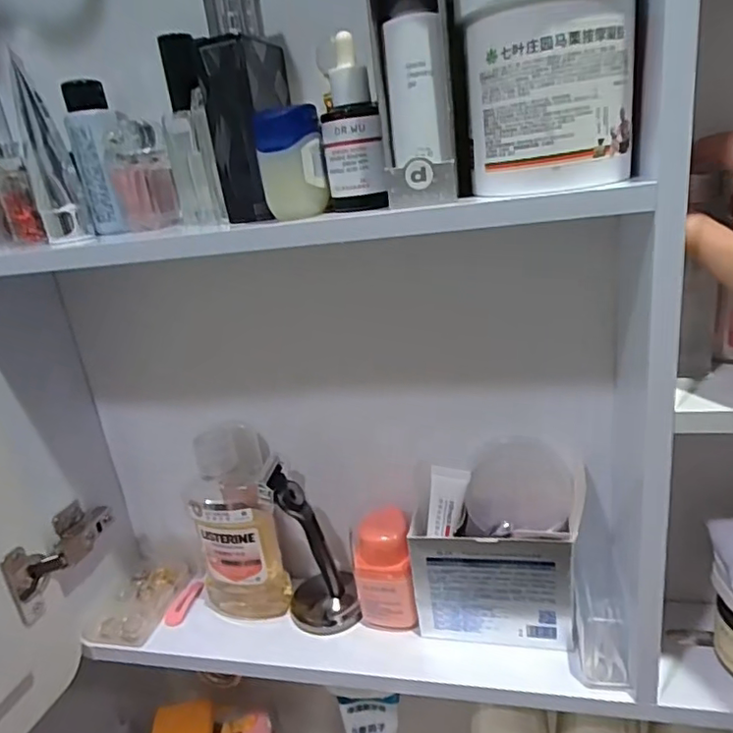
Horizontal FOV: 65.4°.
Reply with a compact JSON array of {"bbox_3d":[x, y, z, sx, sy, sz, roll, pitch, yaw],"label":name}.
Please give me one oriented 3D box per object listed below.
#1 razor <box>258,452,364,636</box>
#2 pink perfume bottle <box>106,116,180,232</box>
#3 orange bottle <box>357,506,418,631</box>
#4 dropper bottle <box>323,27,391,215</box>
[{"bbox_3d":[-0.046,0.152,0.493,0.063,0.153,0.067,-10,20,-6],"label":"razor"},{"bbox_3d":[-0.158,-0.134,0.403,0.036,0.072,0.025,-15,21,-20],"label":"pink perfume bottle"},{"bbox_3d":[0.016,0.171,0.476,0.045,0.088,0.046,-6,20,4],"label":"orange bottle"},{"bbox_3d":[-0.007,-0.140,0.333,0.040,0.092,0.030,1,11,22],"label":"dropper bottle"}]

